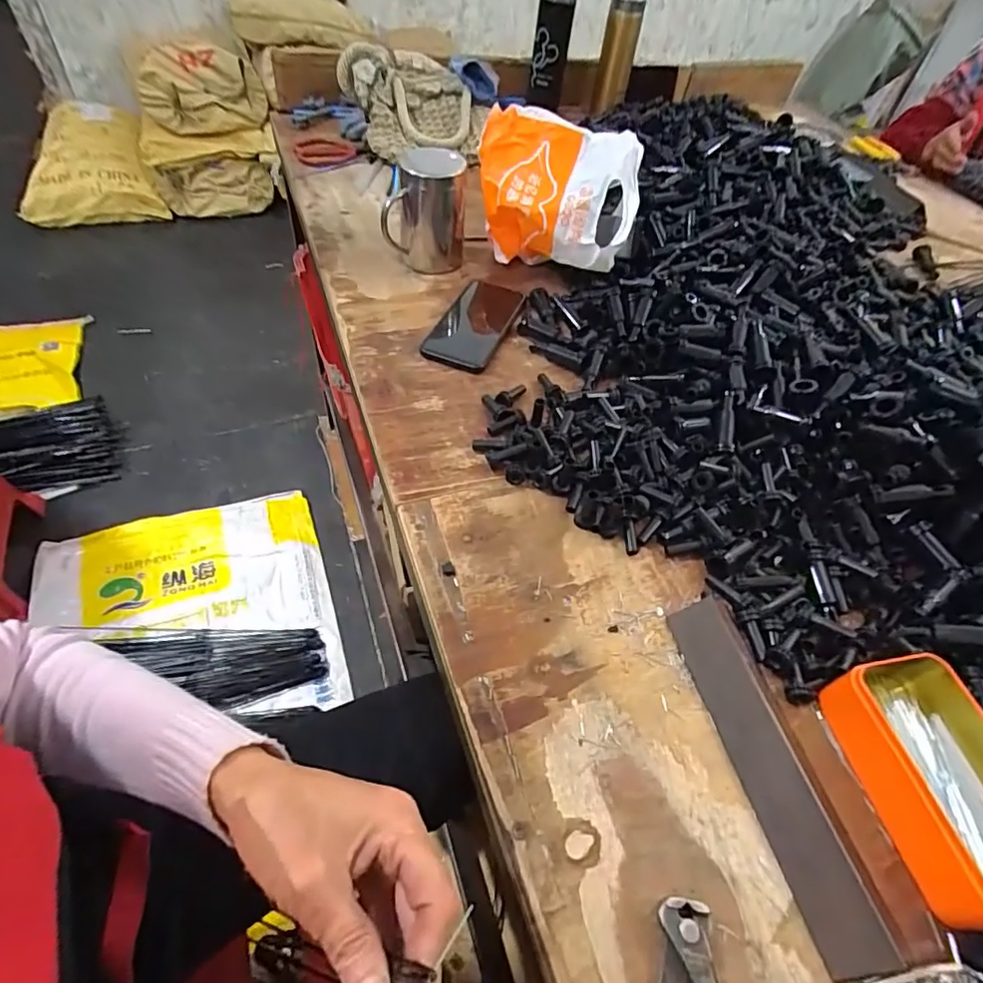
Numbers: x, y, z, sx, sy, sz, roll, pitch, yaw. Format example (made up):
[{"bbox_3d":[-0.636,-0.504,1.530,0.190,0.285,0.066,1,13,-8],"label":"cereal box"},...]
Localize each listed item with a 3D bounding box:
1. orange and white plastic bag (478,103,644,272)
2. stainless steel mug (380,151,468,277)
[{"bbox_3d":[0.078,-0.357,0.686,0.195,0.151,0.125,17,52,7],"label":"orange and white plastic bag"},{"bbox_3d":[-0.082,-0.353,0.694,0.090,0.128,0.097,6,51,-2],"label":"stainless steel mug"}]

